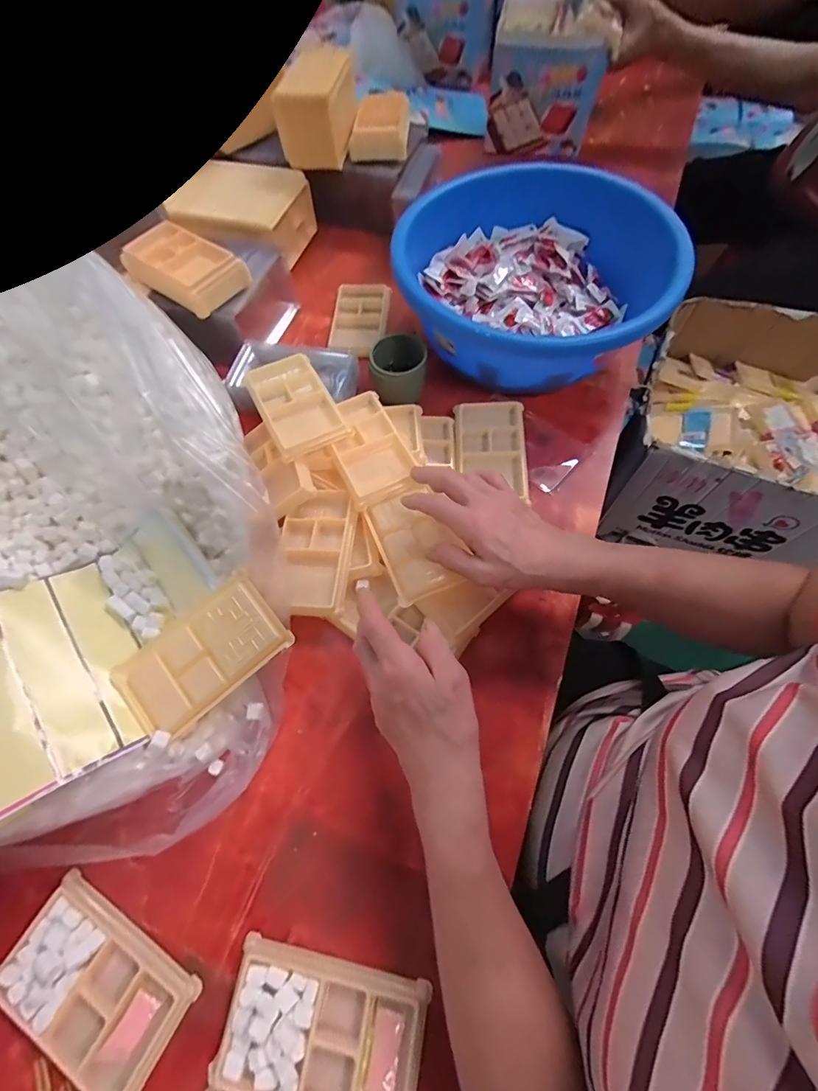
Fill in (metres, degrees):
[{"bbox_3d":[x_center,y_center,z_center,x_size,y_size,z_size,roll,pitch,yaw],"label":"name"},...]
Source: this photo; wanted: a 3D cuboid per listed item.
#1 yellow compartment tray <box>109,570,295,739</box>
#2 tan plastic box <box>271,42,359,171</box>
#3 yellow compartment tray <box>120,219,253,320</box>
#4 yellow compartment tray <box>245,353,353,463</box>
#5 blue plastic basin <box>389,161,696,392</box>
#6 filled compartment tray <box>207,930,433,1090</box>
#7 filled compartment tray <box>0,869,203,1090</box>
[{"bbox_3d":[-0.174,0.094,0.358,0.137,0.008,0.078,-39,82,-4],"label":"yellow compartment tray"},{"bbox_3d":[-0.129,-0.628,0.618,0.091,0.104,0.136,6,66,5],"label":"tan plastic box"},{"bbox_3d":[-0.267,-0.334,0.509,0.137,0.031,0.080,33,71,16],"label":"yellow compartment tray"},{"bbox_3d":[-0.125,-0.156,0.472,0.076,0.017,0.127,-27,67,-9],"label":"yellow compartment tray"},{"bbox_3d":[0.145,-0.306,0.516,0.285,0.126,0.288,-1,65,2],"label":"blue plastic basin"},{"bbox_3d":[-0.059,0.335,0.290,0.133,0.013,0.076,9,66,7],"label":"filled compartment tray"},{"bbox_3d":[-0.230,0.319,0.306,0.133,0.014,0.079,27,70,14],"label":"filled compartment tray"}]

